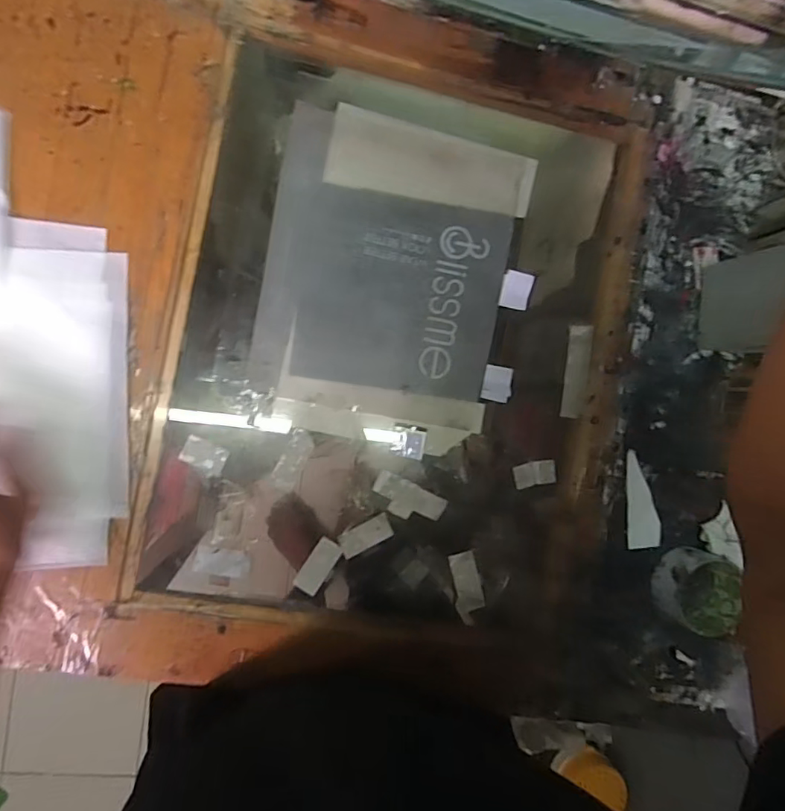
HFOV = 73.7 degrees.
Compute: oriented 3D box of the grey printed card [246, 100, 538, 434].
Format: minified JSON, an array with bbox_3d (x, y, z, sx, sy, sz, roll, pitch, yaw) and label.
[{"bbox_3d":[-0.001,-0.139,0.538,0.243,0.010,0.298,10,89,-9],"label":"grey printed card"}]

